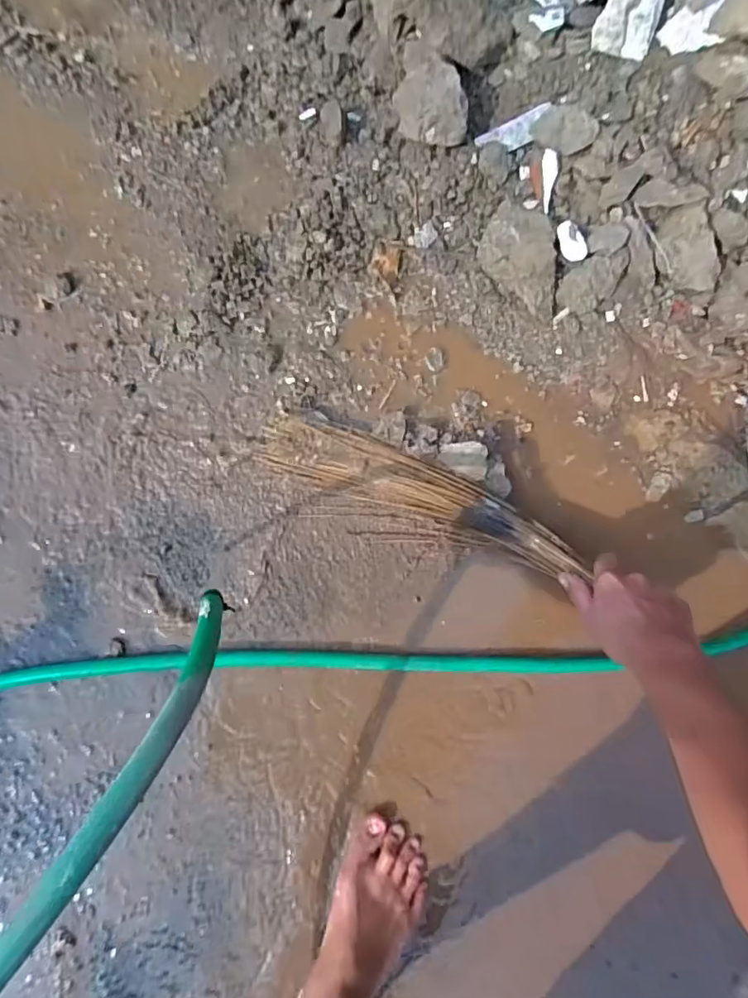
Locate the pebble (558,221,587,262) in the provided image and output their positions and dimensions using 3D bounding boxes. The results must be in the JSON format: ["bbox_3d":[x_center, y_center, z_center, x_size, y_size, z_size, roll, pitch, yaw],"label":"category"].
[{"bbox_3d":[0.247,-0.322,0.644,0.027,0.010,0.056,-16,85,-4],"label":"pebble"}]

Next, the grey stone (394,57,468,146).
[{"bbox_3d":[0.068,-0.485,0.635,0.070,0.068,0.094,-10,84,-3],"label":"grey stone"}]

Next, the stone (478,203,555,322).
[{"bbox_3d":[0.181,-0.301,0.656,0.092,0.036,0.141,-3,84,-3],"label":"stone"}]

